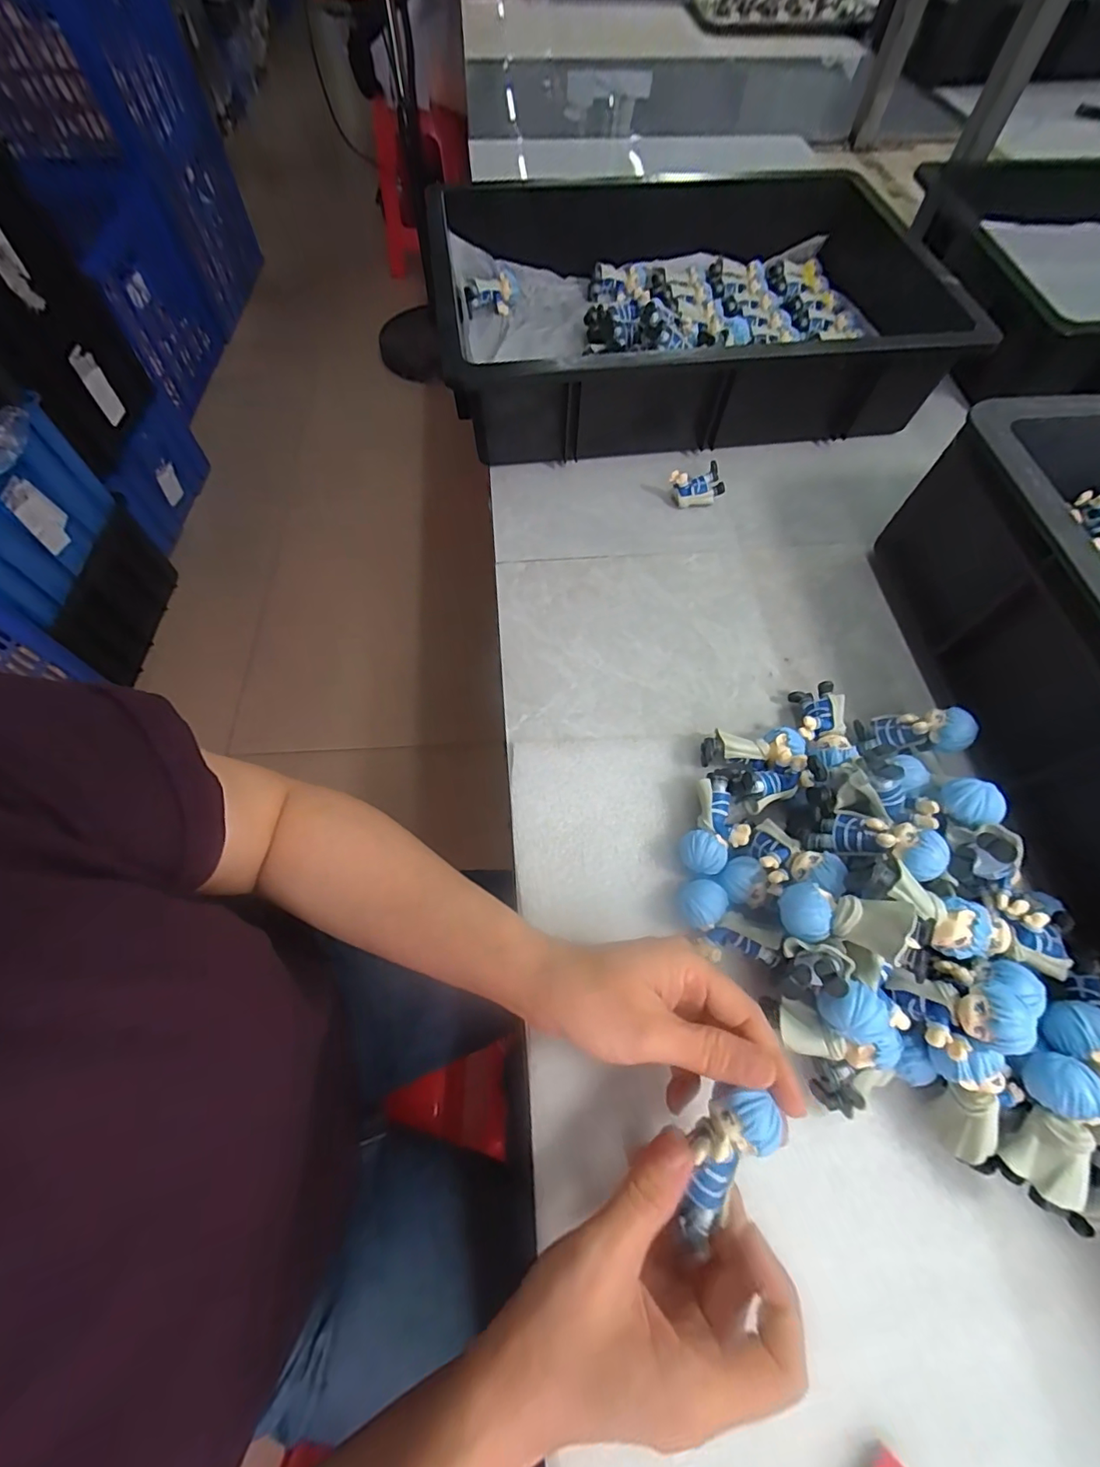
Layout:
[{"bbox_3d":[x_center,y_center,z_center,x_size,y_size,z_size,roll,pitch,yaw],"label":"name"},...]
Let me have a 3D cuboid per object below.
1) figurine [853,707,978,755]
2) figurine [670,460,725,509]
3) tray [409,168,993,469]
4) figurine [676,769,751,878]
[{"bbox_3d":[0.228,-0.004,0.331,0.062,0.026,0.023,-5,52,48],"label":"figurine"},{"bbox_3d":[0.127,-0.213,0.453,0.046,0.030,0.024,-18,65,-9],"label":"figurine"},{"bbox_3d":[0.125,-0.421,0.518,0.436,0.097,0.346,-7,64,-4],"label":"tray"},{"bbox_3d":[0.101,0.057,0.317,0.034,0.027,0.059,19,65,8],"label":"figurine"}]

